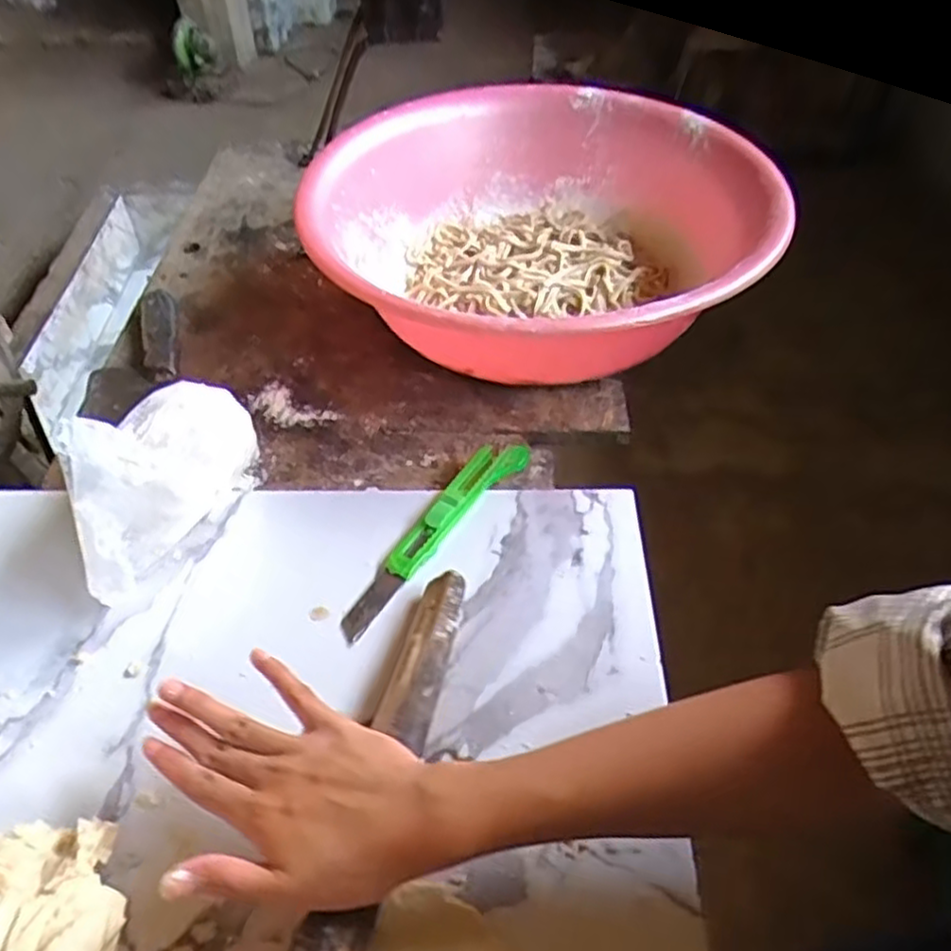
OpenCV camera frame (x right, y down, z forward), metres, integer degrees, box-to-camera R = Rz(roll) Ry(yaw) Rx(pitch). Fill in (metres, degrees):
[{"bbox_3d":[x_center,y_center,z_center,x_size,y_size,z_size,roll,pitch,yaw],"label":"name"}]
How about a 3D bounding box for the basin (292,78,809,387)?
[{"bbox_3d":[0.075,-0.229,0.691,0.389,0.147,0.451,22,50,20],"label":"basin"}]

